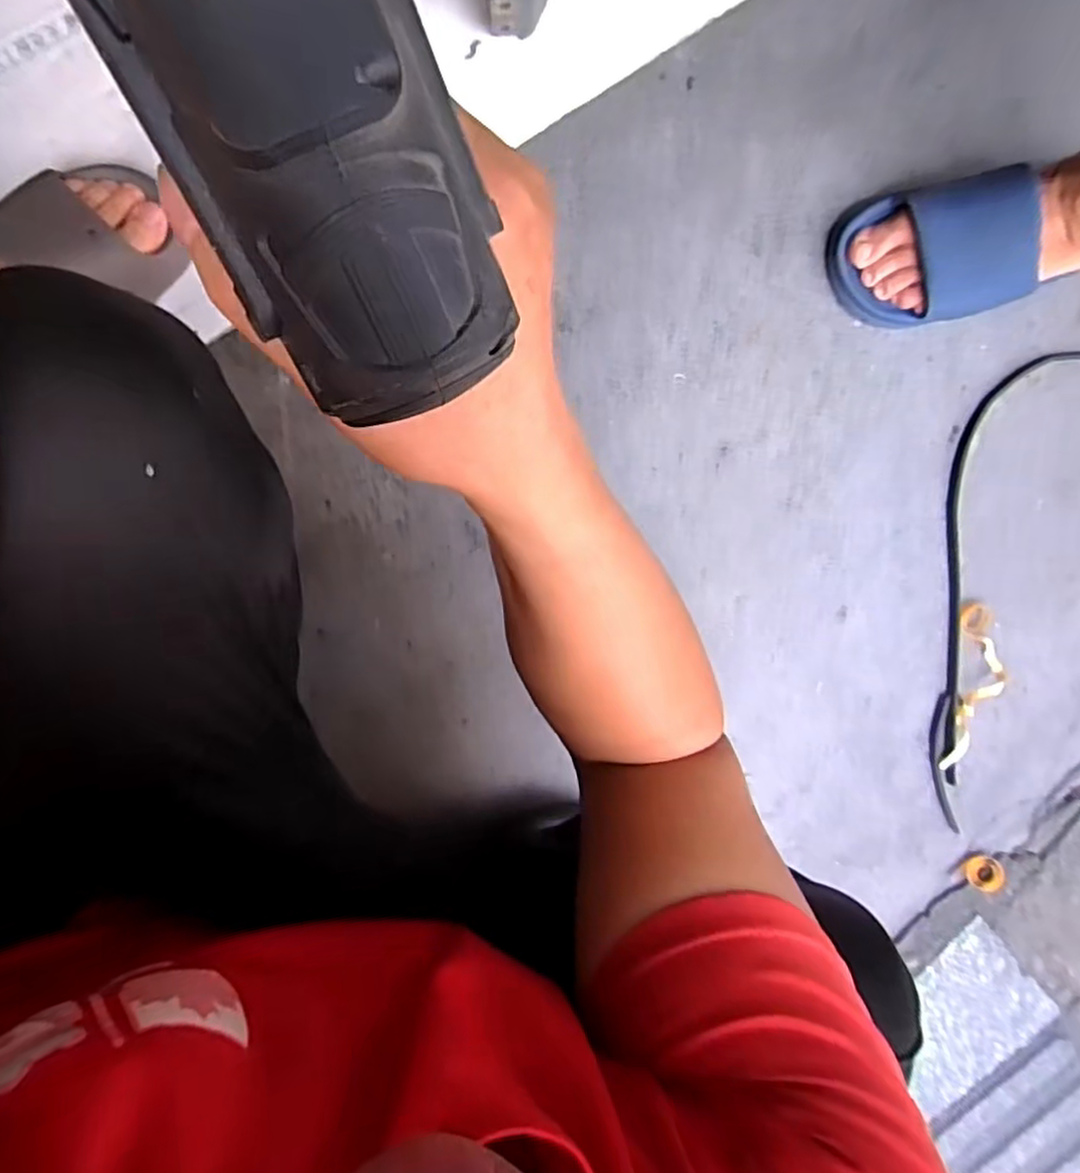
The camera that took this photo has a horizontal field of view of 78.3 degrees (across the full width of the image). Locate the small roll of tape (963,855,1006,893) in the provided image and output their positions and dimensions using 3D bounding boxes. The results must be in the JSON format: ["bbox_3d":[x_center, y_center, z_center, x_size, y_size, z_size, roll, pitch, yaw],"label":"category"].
[{"bbox_3d":[0.565,0.365,0.839,0.053,0.016,0.041,39,92,-6],"label":"small roll of tape"}]

